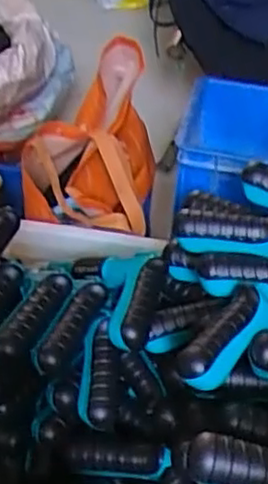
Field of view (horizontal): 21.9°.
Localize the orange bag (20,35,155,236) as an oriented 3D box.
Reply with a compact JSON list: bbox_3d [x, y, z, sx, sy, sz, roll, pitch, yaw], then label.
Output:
[{"bbox_3d":[-0.065,-0.118,1.092,0.183,0.243,0.369,8,41,5],"label":"orange bag"}]

